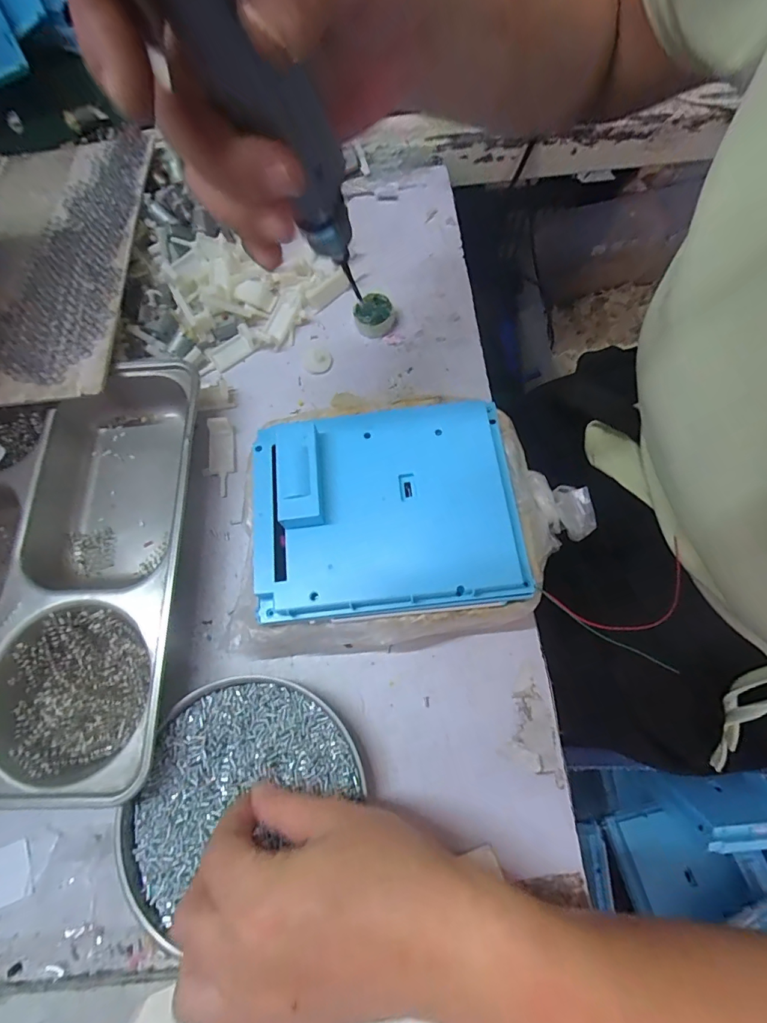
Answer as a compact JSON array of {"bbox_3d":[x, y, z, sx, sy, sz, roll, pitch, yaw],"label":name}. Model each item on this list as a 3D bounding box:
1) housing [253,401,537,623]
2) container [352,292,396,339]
[{"bbox_3d":[0.001,-0.008,0.267,0.154,0.025,0.126,-6,69,0],"label":"housing"},{"bbox_3d":[-0.008,-0.162,0.376,0.032,0.016,0.032,-1,69,2],"label":"container"}]

